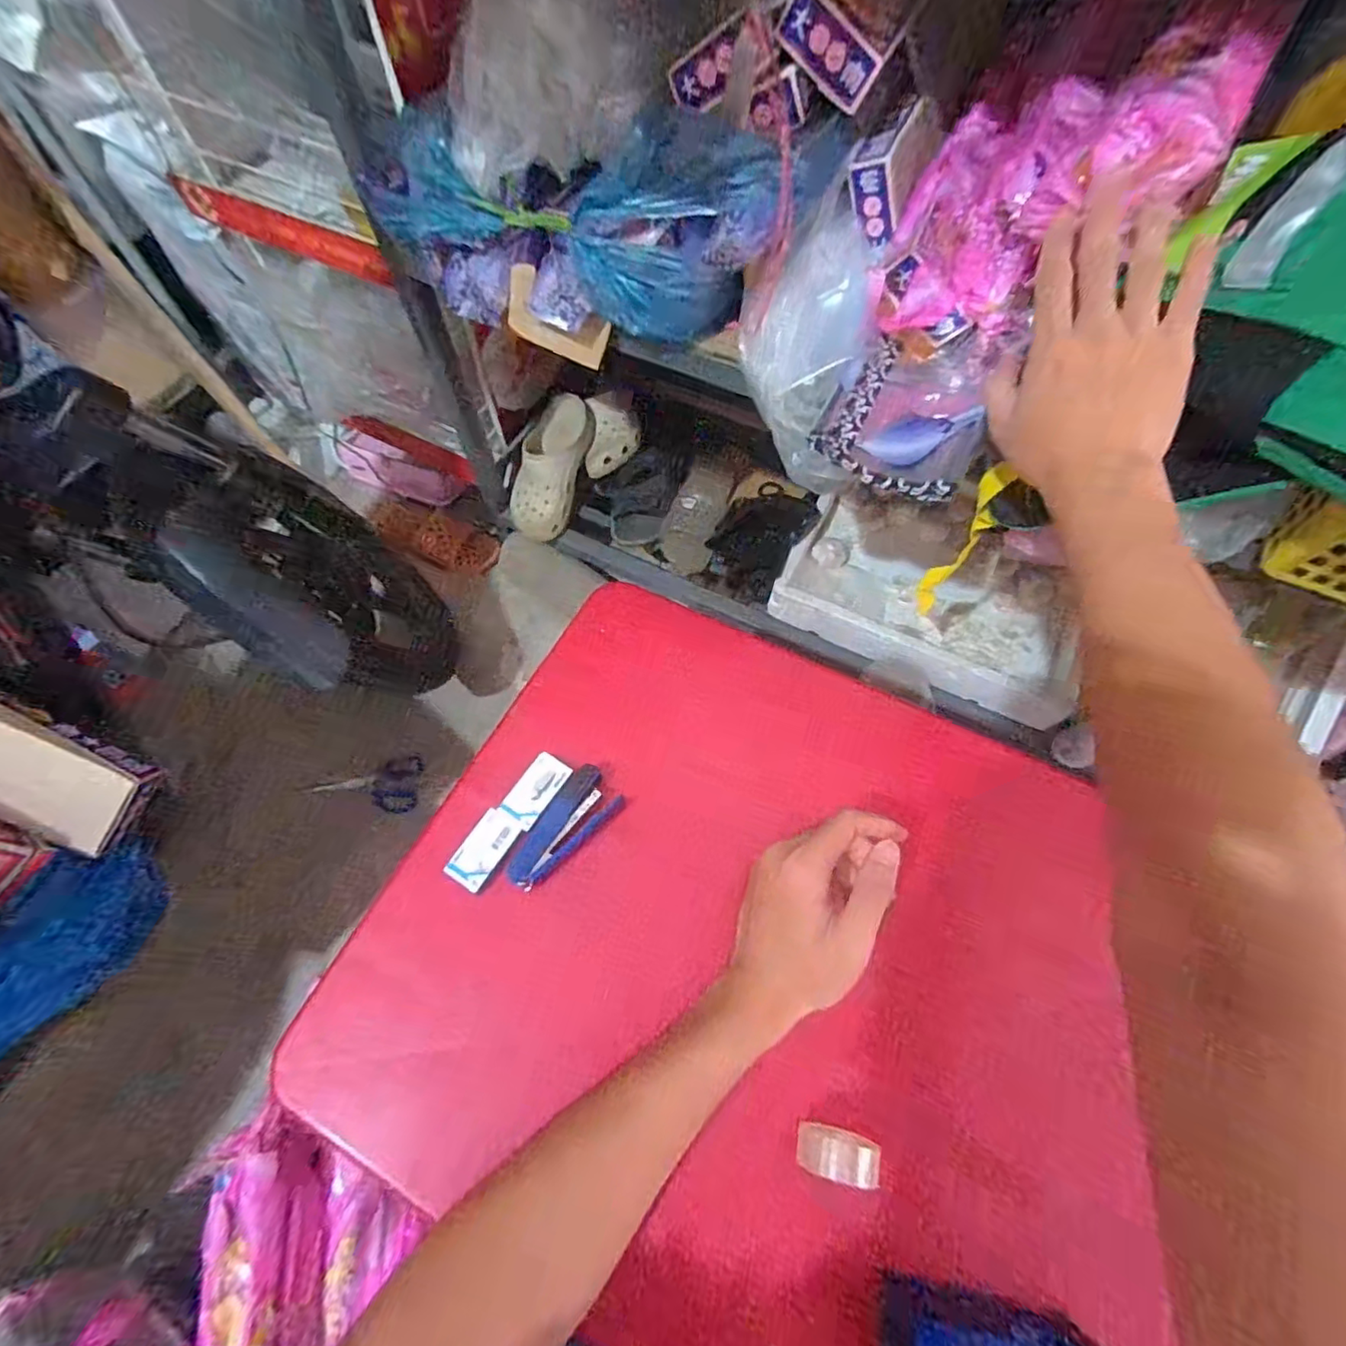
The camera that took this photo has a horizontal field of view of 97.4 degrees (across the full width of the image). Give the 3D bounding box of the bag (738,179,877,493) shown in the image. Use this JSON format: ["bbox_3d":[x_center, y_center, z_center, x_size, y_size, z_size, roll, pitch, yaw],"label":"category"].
[{"bbox_3d":[0.116,-0.297,0.526,0.108,0.062,0.244,6,96,2],"label":"bag"}]

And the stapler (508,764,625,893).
[{"bbox_3d":[-0.080,0.113,0.427,0.040,0.017,0.092,37,68,16],"label":"stapler"}]

